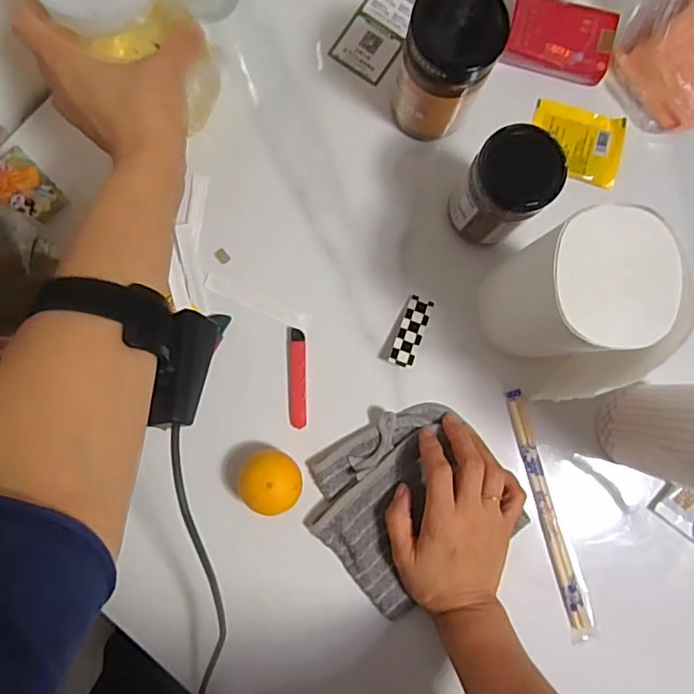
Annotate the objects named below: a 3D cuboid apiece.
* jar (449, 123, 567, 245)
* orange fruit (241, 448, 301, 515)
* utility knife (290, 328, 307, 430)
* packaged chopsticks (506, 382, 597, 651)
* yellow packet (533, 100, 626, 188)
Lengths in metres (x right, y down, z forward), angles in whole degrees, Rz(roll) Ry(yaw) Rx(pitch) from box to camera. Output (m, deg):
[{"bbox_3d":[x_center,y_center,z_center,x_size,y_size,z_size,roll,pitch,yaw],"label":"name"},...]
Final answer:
[{"bbox_3d":[0.114,-0.115,0.417,0.060,0.103,0.057,0,87,-2],"label":"jar"},{"bbox_3d":[-0.059,0.104,0.433,0.047,0.041,0.041,34,87,0],"label":"orange fruit"},{"bbox_3d":[-0.039,0.026,0.453,0.013,0.008,0.080,-1,87,-2],"label":"utility knife"},{"bbox_3d":[0.165,0.137,0.456,0.016,0.015,0.207,-16,88,-3],"label":"packaged chopsticks"},{"bbox_3d":[0.194,-0.174,0.470,0.076,0.008,0.057,16,87,-1],"label":"yellow packet"}]

